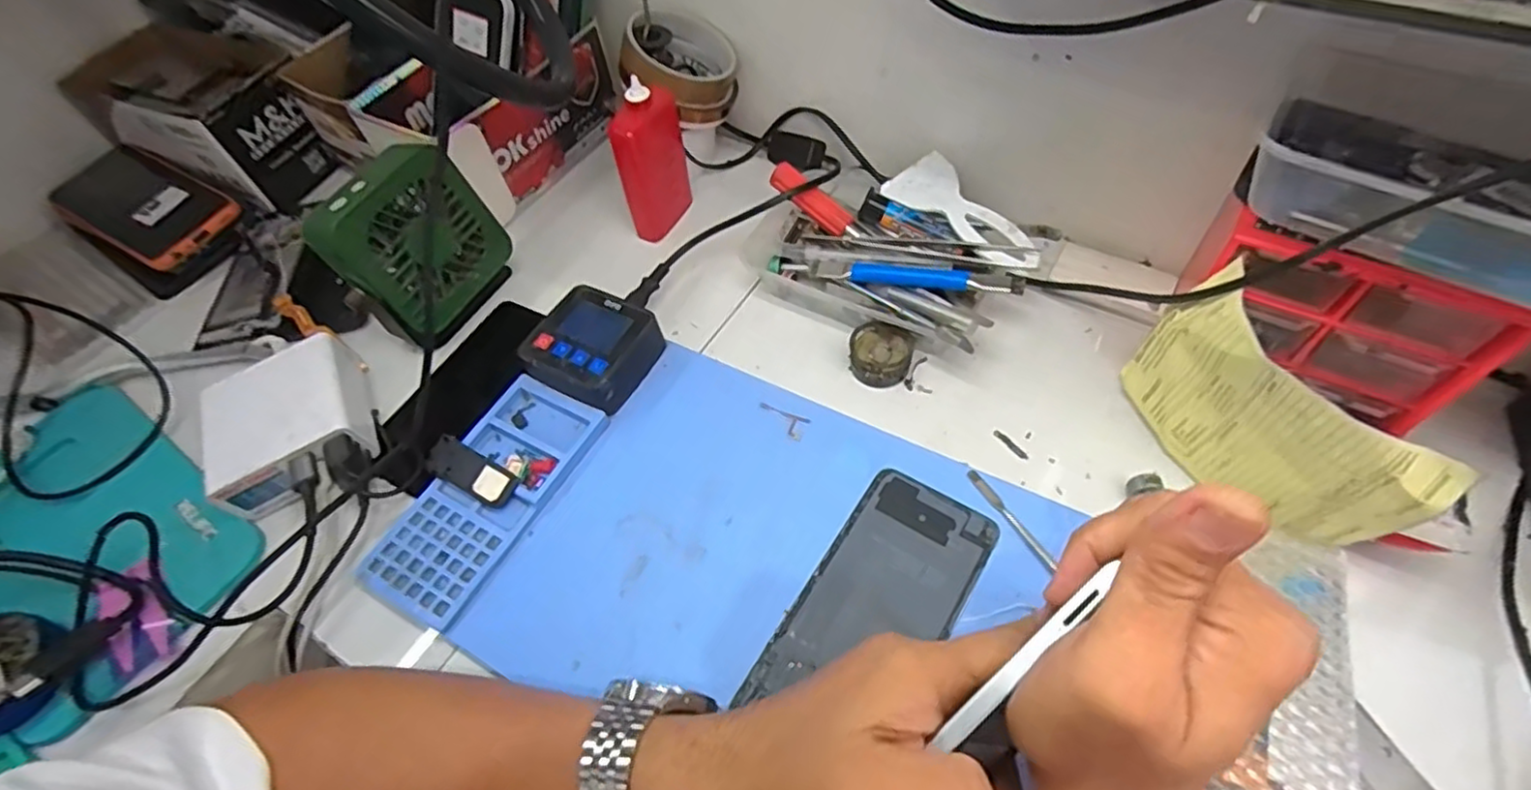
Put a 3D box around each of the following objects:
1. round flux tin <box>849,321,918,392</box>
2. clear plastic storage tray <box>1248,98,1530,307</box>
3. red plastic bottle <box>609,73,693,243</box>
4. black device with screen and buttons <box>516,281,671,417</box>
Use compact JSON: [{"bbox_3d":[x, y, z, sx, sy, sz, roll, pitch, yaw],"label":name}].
[{"bbox_3d":[0.075,-0.026,0.439,0.039,0.018,0.038,-2,56,3],"label":"round flux tin"},{"bbox_3d":[0.312,-0.091,0.302,0.159,0.035,0.100,34,65,24],"label":"clear plastic storage tray"},{"bbox_3d":[-0.082,-0.170,0.489,0.026,0.101,0.060,11,58,11],"label":"red plastic bottle"},{"bbox_3d":[-0.114,-0.031,0.442,0.072,0.028,0.072,25,61,19],"label":"black device with screen and buttons"}]

